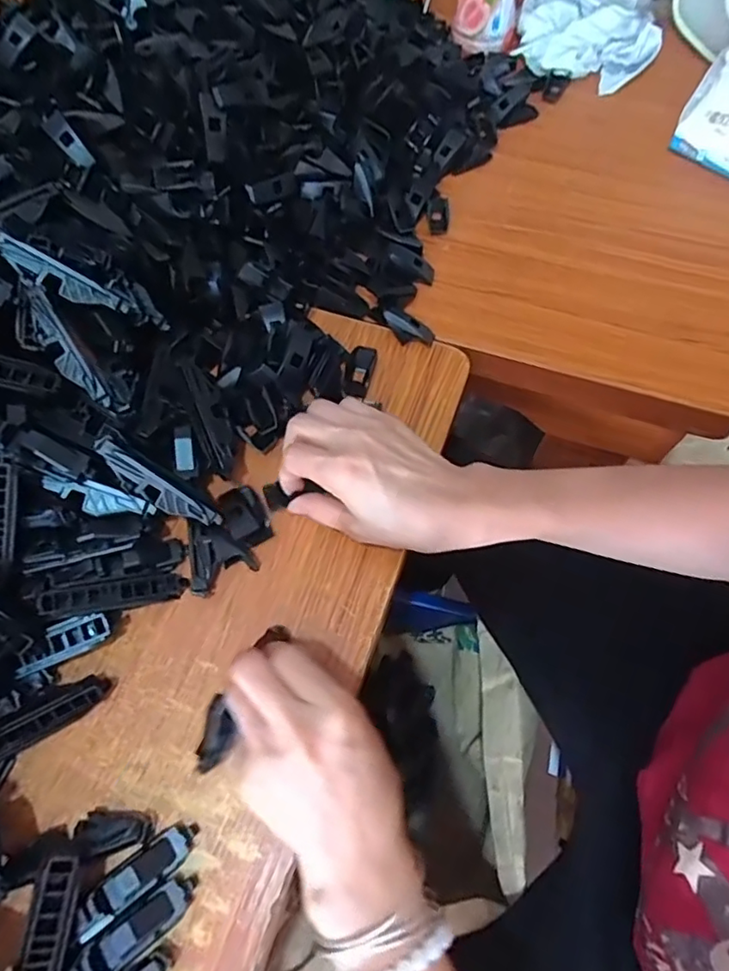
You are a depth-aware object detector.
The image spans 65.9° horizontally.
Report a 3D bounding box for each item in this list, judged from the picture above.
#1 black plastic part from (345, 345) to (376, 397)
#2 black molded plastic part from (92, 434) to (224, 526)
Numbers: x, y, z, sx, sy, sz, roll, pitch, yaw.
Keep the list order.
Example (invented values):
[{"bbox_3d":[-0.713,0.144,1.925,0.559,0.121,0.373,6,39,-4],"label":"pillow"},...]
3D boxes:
[{"bbox_3d":[-0.003,-0.086,0.412,0.019,0.007,0.046,11,67,6],"label":"black plastic part"},{"bbox_3d":[-0.121,0.001,0.331,0.081,0.012,0.016,38,68,-18],"label":"black molded plastic part"}]

